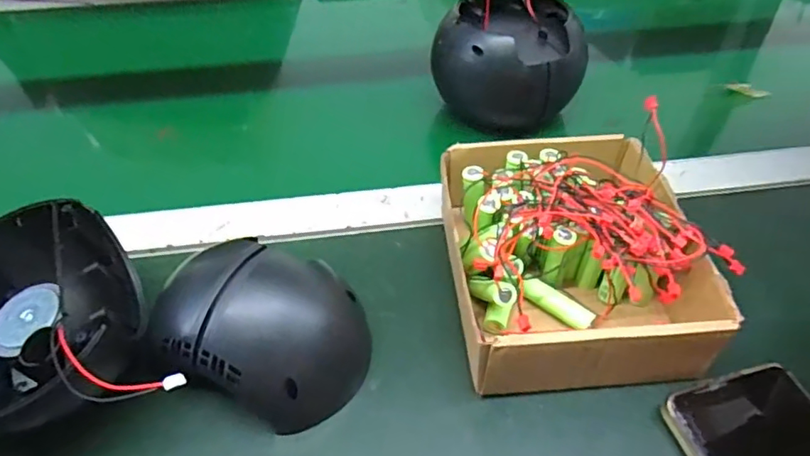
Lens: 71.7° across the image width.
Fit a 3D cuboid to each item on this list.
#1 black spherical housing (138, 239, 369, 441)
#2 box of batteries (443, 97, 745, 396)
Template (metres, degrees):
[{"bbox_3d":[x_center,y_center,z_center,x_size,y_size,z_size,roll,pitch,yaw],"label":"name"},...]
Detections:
[{"bbox_3d":[-0.082,0.055,0.318,0.114,0.069,0.093,7,47,9],"label":"black spherical housing"},{"bbox_3d":[0.101,0.014,0.350,0.152,0.064,0.182,-5,46,-3],"label":"box of batteries"}]

